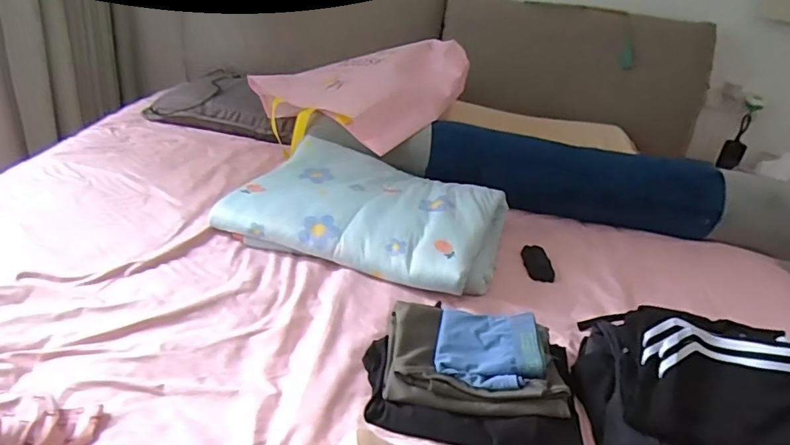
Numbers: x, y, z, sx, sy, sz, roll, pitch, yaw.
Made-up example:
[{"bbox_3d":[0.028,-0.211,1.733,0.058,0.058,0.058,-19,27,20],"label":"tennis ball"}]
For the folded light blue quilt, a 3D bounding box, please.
[{"bbox_3d":[-0.051,-0.038,1.071,0.540,0.095,0.353,14,30,13],"label":"folded light blue quilt"}]

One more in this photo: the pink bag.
[{"bbox_3d":[-0.073,-0.360,1.375,0.510,0.199,0.432,-7,32,-22],"label":"pink bag"}]

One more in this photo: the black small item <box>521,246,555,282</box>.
[{"bbox_3d":[0.299,0.084,1.088,0.058,0.017,0.112,9,28,-1],"label":"black small item"}]

